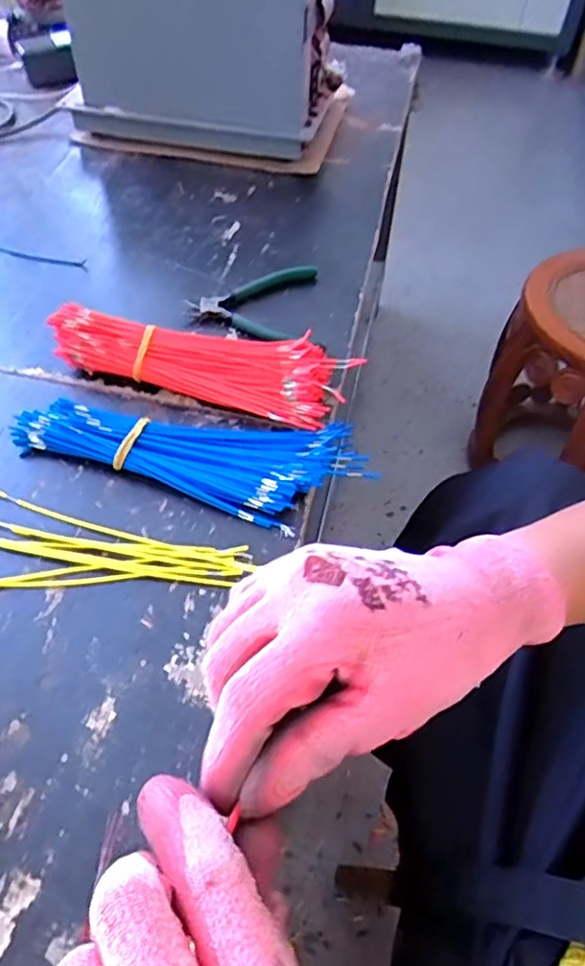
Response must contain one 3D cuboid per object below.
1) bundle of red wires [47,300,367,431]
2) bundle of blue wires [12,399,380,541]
[{"bbox_3d":[-0.083,-0.112,0.565,0.264,0.044,0.080,14,53,8],"label":"bundle of red wires"},{"bbox_3d":[-0.085,-0.021,0.508,0.281,0.024,0.101,8,52,3],"label":"bundle of blue wires"}]

